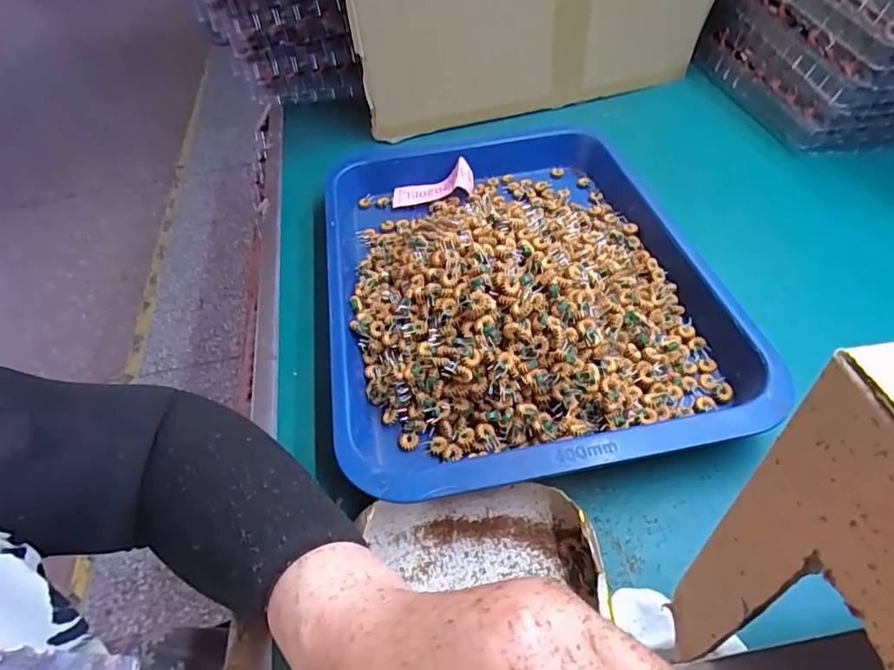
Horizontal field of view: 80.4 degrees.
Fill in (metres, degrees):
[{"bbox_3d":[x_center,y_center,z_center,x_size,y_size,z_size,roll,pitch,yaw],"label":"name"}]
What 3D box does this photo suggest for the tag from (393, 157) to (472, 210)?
[{"bbox_3d":[-0.015,-0.158,0.547,0.084,0.036,0.032,-5,49,0],"label":"tag"}]

